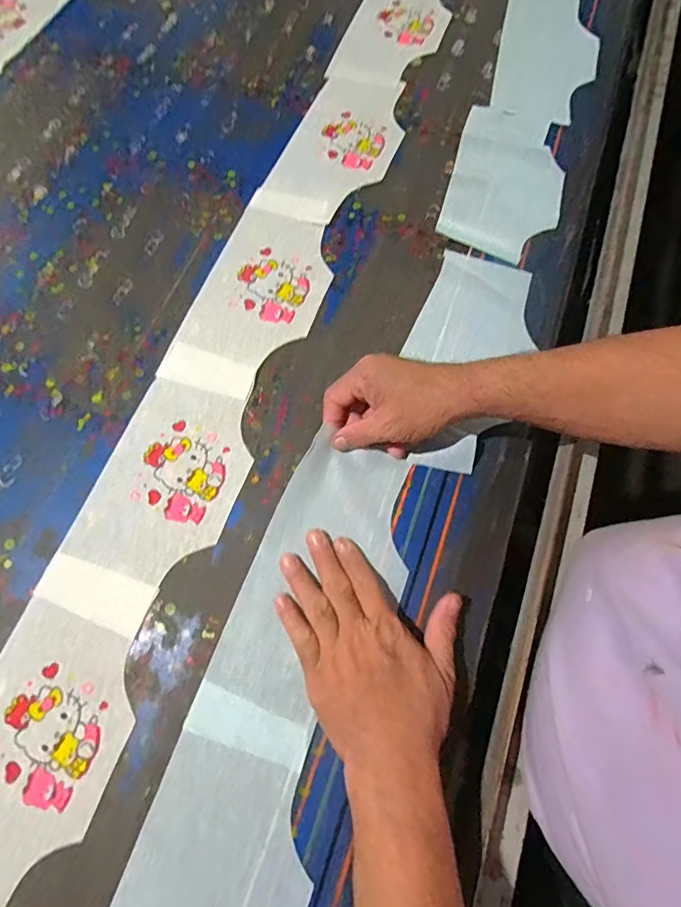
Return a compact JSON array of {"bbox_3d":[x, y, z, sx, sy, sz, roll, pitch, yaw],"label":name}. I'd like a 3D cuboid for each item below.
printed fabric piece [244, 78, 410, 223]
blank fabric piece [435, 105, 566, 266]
[{"bbox_3d":[0.001,-0.404,0.632,0.137,0.007,0.265,20,71,10],"label":"printed fabric piece"},{"bbox_3d":[0.208,-0.340,0.602,0.134,0.011,0.227,15,74,6],"label":"blank fabric piece"}]

